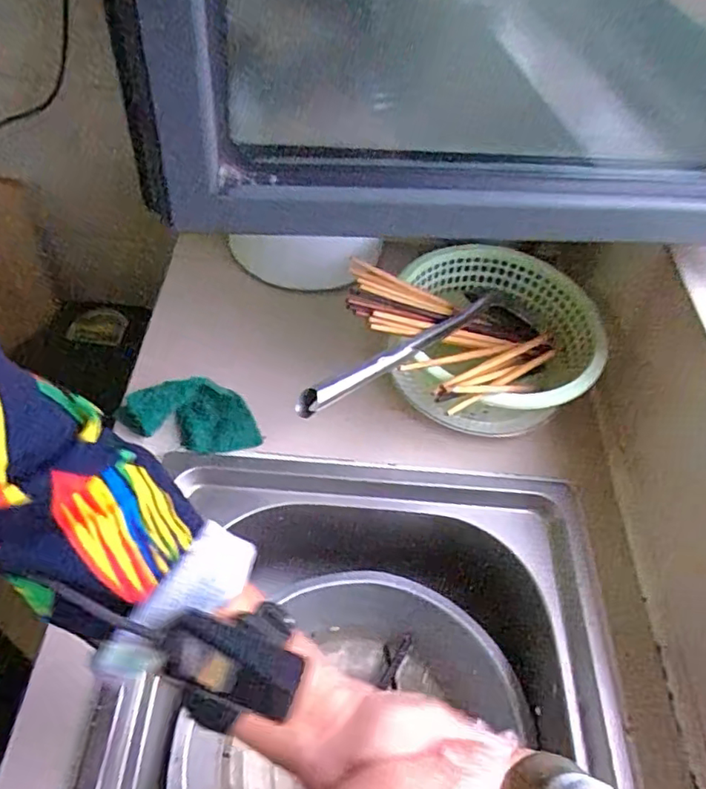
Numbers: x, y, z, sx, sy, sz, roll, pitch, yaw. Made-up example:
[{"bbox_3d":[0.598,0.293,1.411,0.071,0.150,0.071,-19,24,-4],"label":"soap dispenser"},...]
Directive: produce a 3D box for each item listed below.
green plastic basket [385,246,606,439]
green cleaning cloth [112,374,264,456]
[{"bbox_3d":[0.153,-0.051,0.635,0.208,0.088,0.204,6,54,0],"label":"green plastic basket"},{"bbox_3d":[-0.152,0.019,0.571,0.127,0.008,0.066,19,85,-14],"label":"green cleaning cloth"}]

